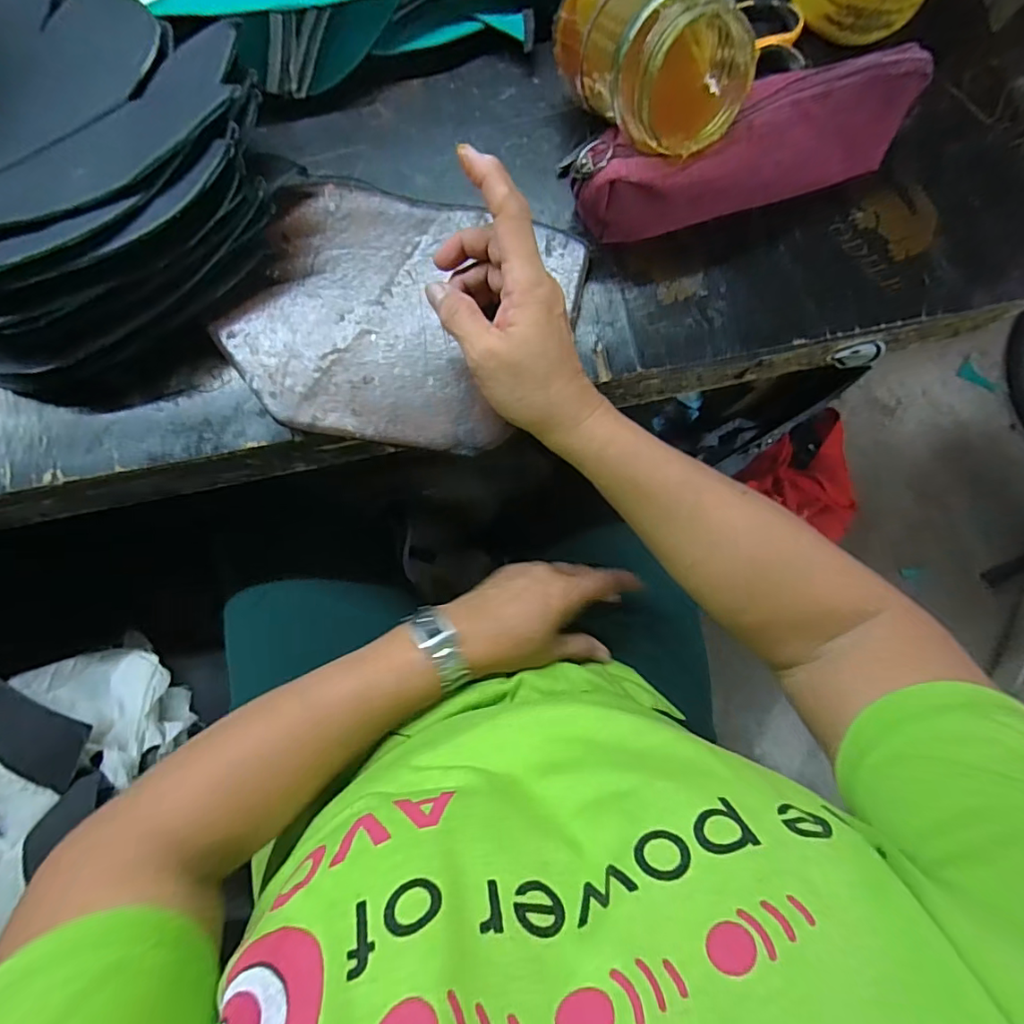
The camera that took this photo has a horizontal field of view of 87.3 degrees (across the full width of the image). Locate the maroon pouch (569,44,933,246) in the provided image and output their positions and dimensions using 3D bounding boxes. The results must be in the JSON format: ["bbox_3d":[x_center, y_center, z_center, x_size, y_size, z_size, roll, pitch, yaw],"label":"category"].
[{"bbox_3d":[0.152,-0.235,0.355,0.228,0.072,0.063,-15,83,0],"label":"maroon pouch"}]

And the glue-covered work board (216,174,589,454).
[{"bbox_3d":[-0.075,-0.130,0.373,0.218,0.021,0.171,15,84,3],"label":"glue-covered work board"}]

